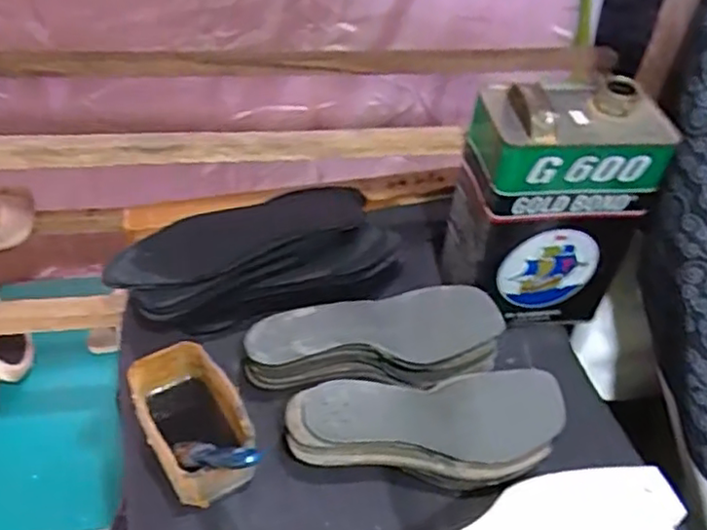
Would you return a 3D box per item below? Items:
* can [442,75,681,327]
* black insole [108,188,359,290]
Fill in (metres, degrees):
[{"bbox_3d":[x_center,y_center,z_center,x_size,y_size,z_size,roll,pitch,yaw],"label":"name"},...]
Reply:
[{"bbox_3d":[0.194,-0.062,0.670,0.160,0.231,0.106,0,44,-7],"label":"can"},{"bbox_3d":[-0.110,-0.032,0.662,0.262,0.017,0.076,-21,52,-22],"label":"black insole"}]

